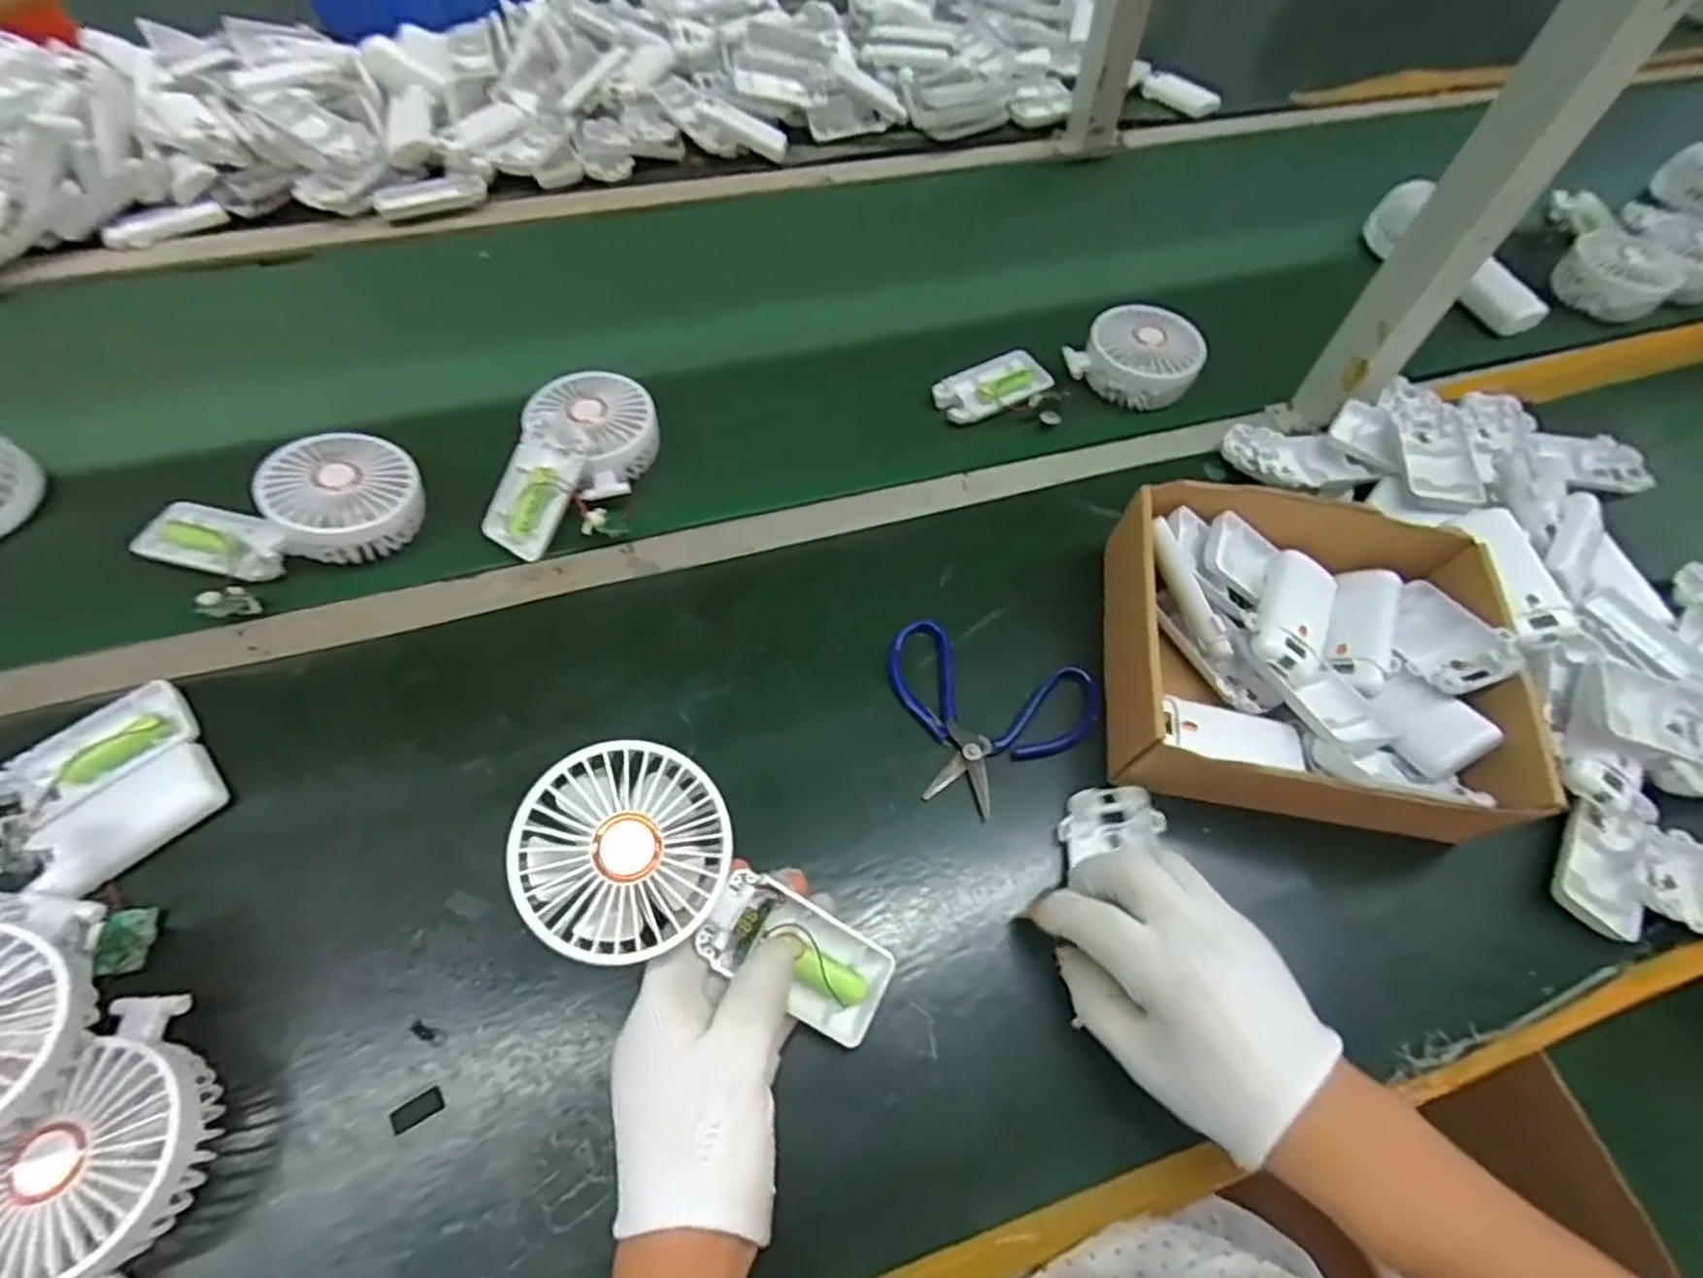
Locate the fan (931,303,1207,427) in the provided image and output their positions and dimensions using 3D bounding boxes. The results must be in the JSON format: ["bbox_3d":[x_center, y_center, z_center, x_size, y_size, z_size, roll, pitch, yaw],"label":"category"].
[{"bbox_3d":[0.172,-0.214,0.608,0.205,0.054,0.082,-9,59,-8],"label":"fan"}]

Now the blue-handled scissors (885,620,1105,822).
[{"bbox_3d":[0.079,0.050,0.459,0.131,0.007,0.104,17,59,7],"label":"blue-handled scissors"}]

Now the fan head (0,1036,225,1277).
[{"bbox_3d":[-0.320,0.226,0.323,0.078,0.048,0.088,38,67,17],"label":"fan head"}]

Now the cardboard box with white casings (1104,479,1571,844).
[{"bbox_3d":[0.267,0.010,0.458,0.211,0.075,0.189,8,61,2],"label":"cardboard box with white casings"}]

